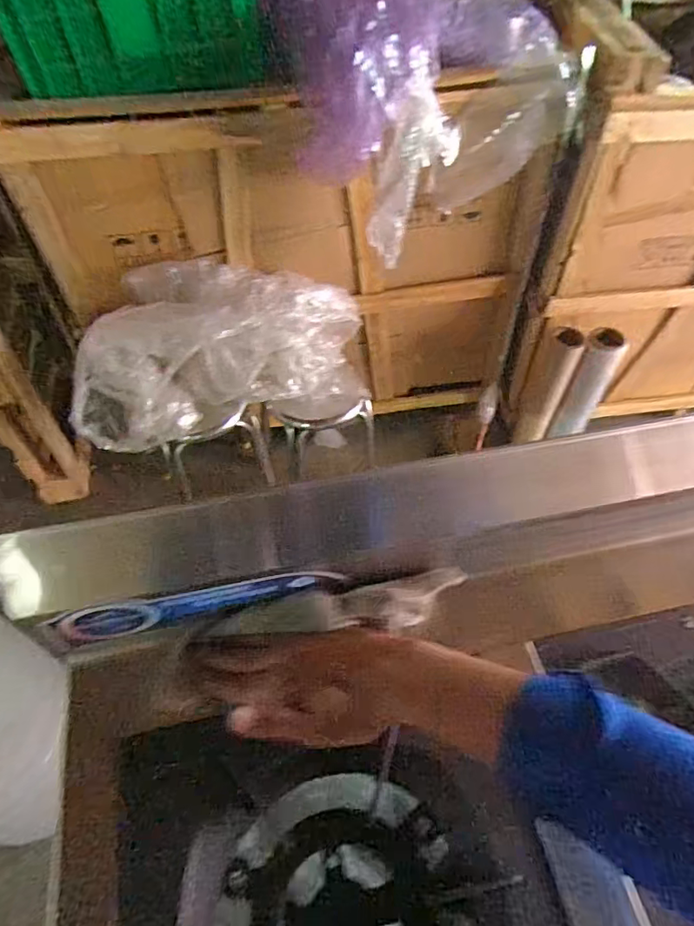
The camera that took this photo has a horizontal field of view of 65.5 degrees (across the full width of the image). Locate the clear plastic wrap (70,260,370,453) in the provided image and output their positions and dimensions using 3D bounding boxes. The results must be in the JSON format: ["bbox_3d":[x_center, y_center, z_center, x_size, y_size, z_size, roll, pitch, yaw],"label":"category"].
[{"bbox_3d":[-0.323,-0.285,1.386,0.723,0.273,0.337,-10,54,-8],"label":"clear plastic wrap"}]

